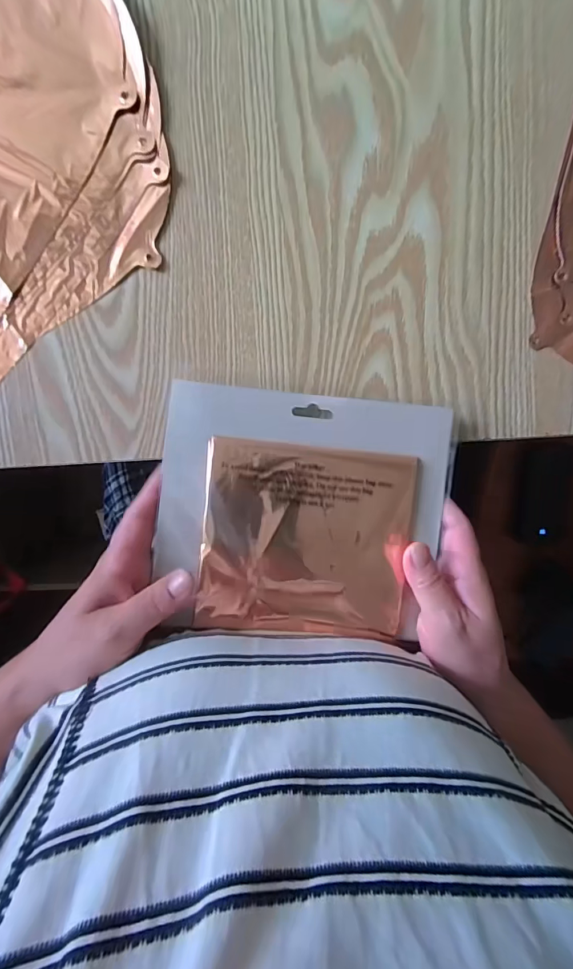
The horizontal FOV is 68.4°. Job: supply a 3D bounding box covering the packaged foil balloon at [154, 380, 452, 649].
[{"bbox_3d":[0.012,0.020,0.286,0.188,0.011,0.162,6,87,-4],"label":"packaged foil balloon"}]

